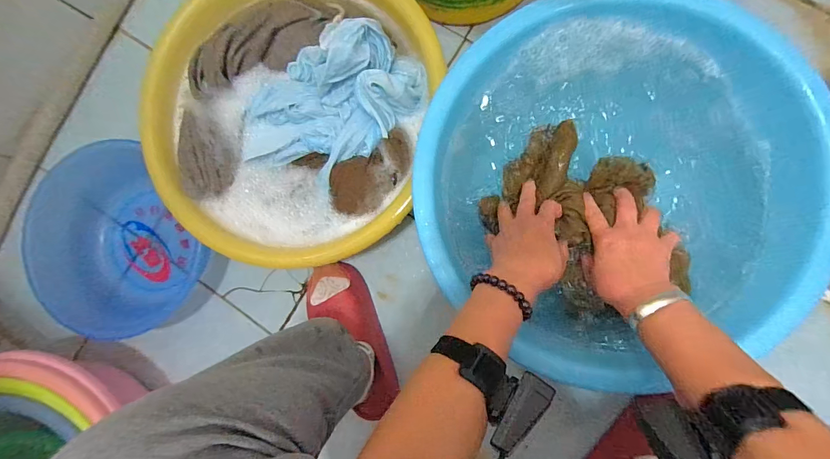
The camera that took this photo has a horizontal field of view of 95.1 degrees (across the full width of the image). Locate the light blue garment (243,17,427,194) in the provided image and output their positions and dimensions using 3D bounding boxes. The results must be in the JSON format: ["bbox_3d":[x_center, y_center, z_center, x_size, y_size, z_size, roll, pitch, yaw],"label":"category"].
[{"bbox_3d":[-0.125,-0.166,0.493,0.261,0.075,0.172,-37,83,2],"label":"light blue garment"}]

